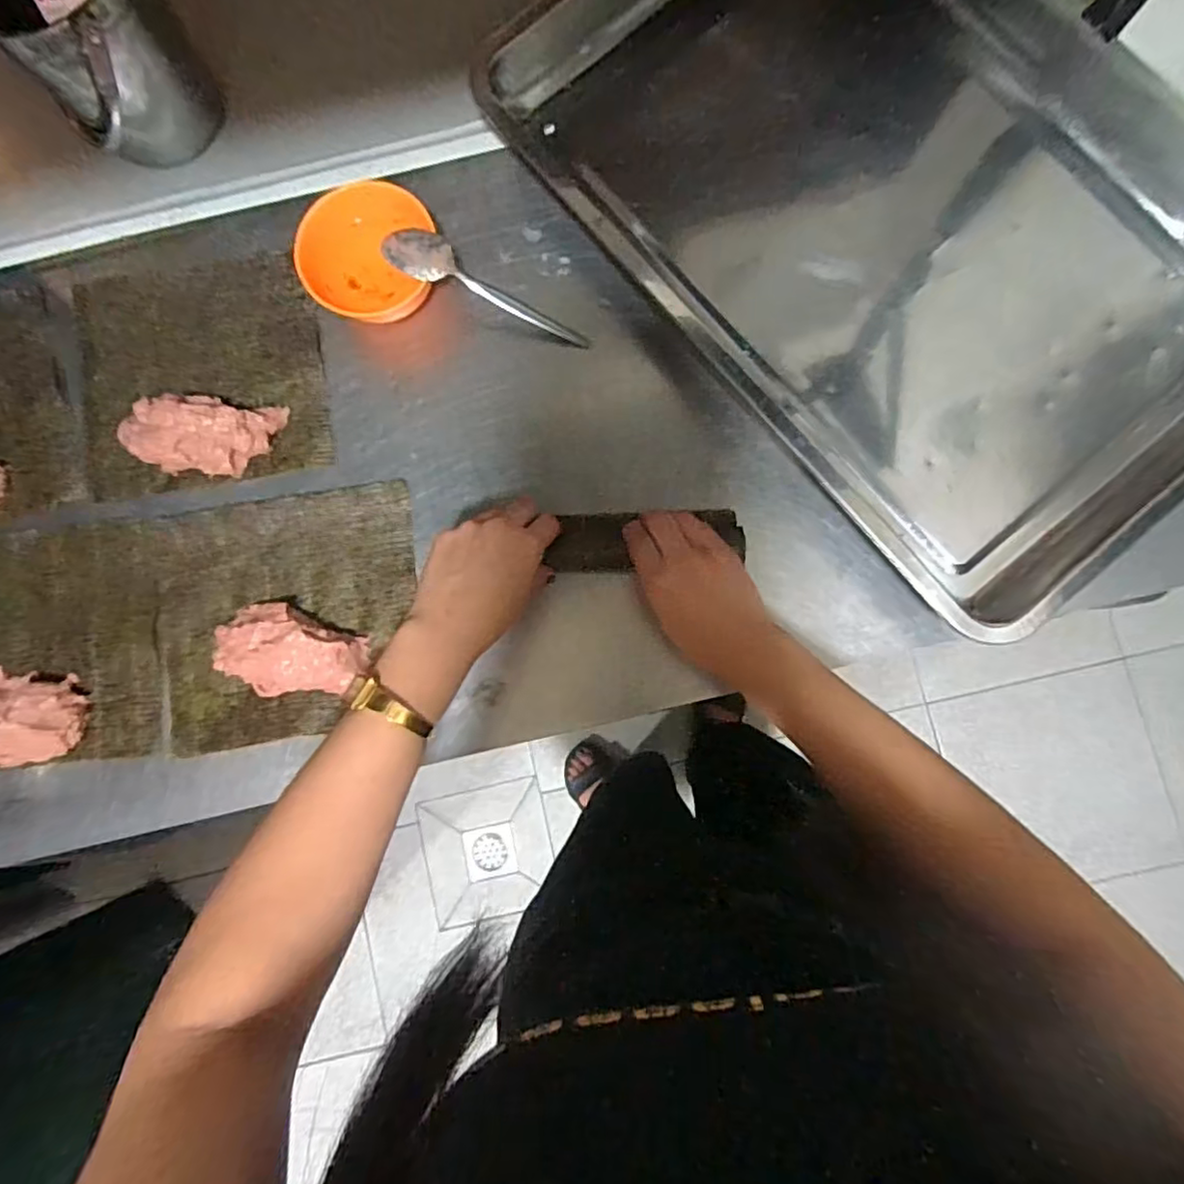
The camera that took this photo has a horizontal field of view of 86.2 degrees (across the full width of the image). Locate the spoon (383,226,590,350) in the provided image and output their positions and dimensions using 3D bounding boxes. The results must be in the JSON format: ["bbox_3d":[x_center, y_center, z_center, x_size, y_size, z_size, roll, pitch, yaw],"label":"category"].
[{"bbox_3d":[-0.080,-0.234,0.495,0.165,0.020,0.032,21,85,-20],"label":"spoon"}]

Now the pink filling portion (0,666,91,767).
[{"bbox_3d":[-0.450,0.098,0.490,0.108,0.035,0.071,5,85,3],"label":"pink filling portion"}]

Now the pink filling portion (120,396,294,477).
[{"bbox_3d":[-0.315,-0.123,0.502,0.131,0.036,0.058,-1,85,2],"label":"pink filling portion"}]

